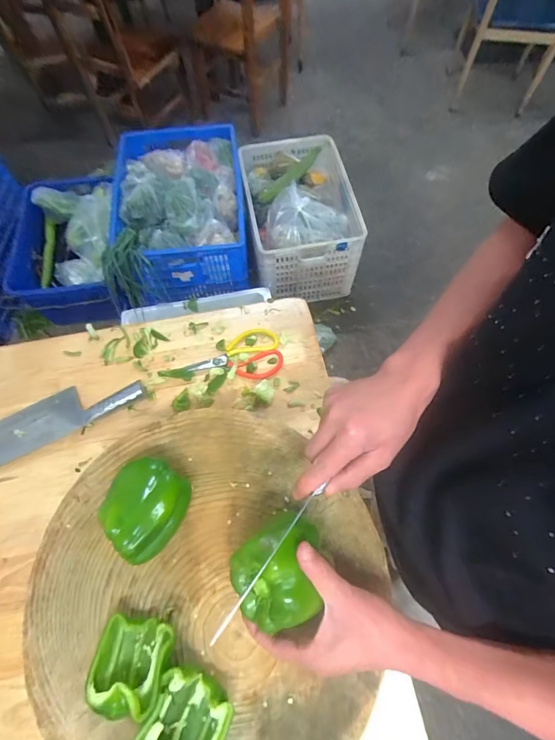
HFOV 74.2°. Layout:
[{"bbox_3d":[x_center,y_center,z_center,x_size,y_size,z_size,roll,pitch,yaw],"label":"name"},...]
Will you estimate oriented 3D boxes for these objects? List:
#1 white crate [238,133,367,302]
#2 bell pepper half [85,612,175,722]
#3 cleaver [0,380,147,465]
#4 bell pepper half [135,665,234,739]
[{"bbox_3d":[0.088,-0.644,1.561,0.415,0.358,0.619,-9,67,-3],"label":"white crate"},{"bbox_3d":[-0.151,0.304,0.378,0.077,0.040,0.081,11,67,6],"label":"bell pepper half"},{"bbox_3d":[-0.399,0.080,0.650,0.316,0.028,0.087,-25,68,-10],"label":"cleaver"},{"bbox_3d":[-0.088,0.346,0.357,0.074,0.050,0.081,0,66,1],"label":"bell pepper half"}]

